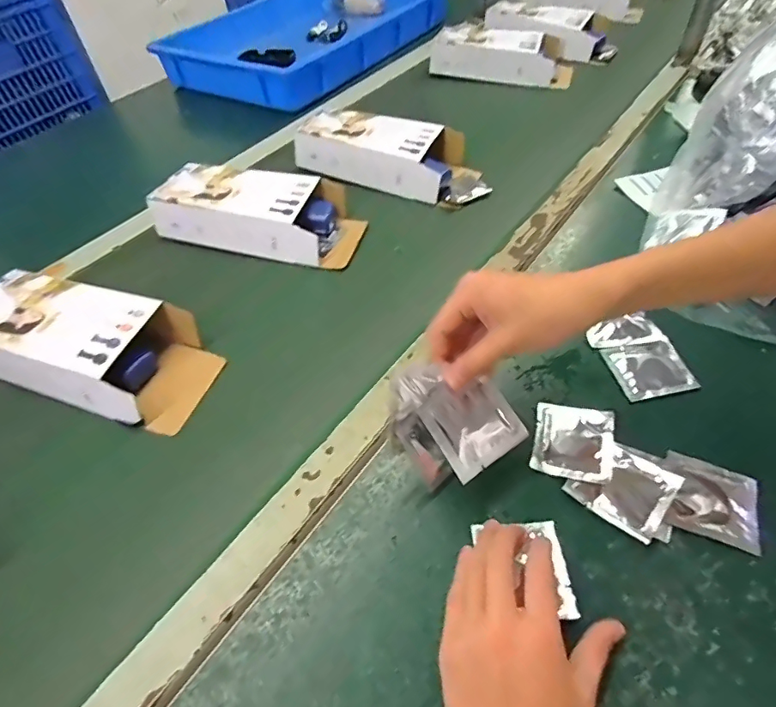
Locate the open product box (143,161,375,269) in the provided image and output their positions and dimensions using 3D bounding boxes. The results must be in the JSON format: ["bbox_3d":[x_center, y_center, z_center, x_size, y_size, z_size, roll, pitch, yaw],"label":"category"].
[{"bbox_3d":[-0.159,-0.177,0.610,0.250,0.059,0.112,12,52,12],"label":"open product box"}]

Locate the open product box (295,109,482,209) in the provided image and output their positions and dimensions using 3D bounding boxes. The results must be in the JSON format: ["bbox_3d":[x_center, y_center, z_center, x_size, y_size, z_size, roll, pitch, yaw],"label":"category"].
[{"bbox_3d":[0.008,-0.287,0.681,0.261,0.052,0.119,15,53,14],"label":"open product box"}]

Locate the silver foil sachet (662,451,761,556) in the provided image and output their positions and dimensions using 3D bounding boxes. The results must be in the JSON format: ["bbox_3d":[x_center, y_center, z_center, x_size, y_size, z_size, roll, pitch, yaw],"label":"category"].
[{"bbox_3d":[0.256,0.116,0.383,0.067,0.005,0.062,16,53,19],"label":"silver foil sachet"}]

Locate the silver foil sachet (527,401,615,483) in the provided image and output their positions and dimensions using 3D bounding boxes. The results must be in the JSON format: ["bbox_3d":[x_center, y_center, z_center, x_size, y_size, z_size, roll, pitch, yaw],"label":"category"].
[{"bbox_3d":[0.160,0.074,0.417,0.064,0.008,0.069,10,54,15],"label":"silver foil sachet"}]

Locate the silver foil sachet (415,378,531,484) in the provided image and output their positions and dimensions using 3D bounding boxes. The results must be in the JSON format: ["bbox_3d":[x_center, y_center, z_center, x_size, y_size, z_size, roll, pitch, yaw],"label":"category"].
[{"bbox_3d":[0.065,0.053,0.377,0.069,0.008,0.070,-31,83,-26],"label":"silver foil sachet"}]

